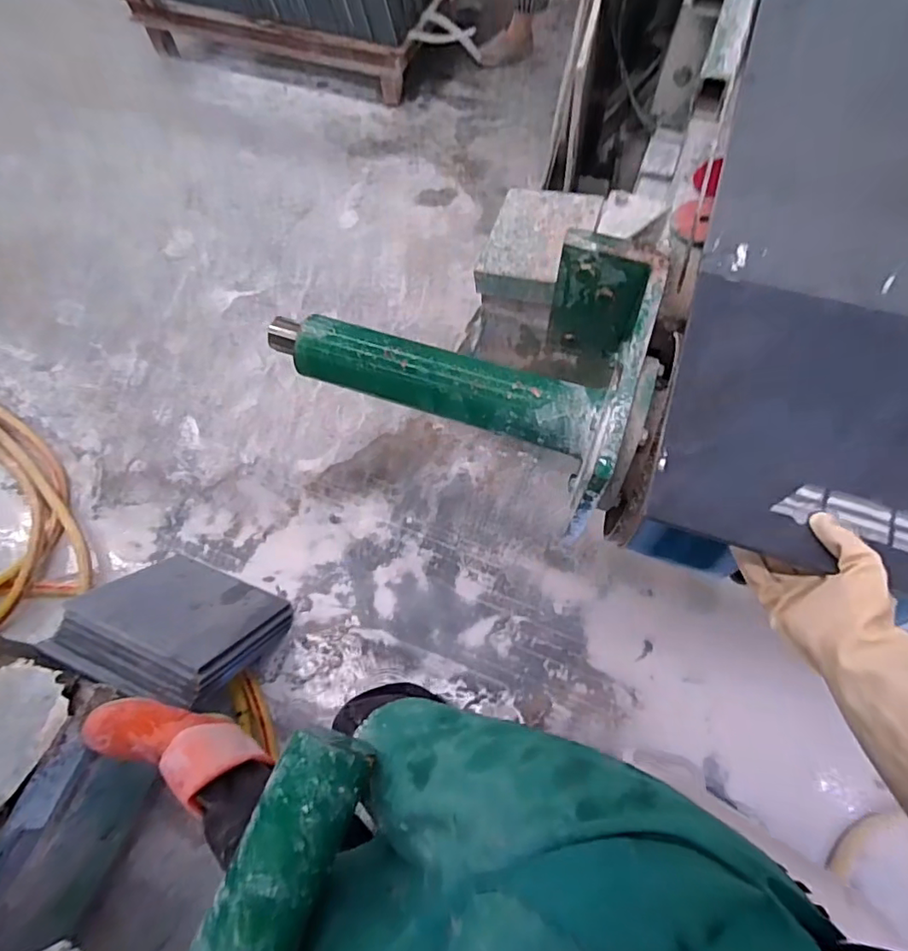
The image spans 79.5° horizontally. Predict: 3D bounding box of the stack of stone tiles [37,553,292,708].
[{"bbox_3d":[-0.570,0.291,1.102,0.372,0.388,0.070,23,107,7],"label":"stack of stone tiles"}]

